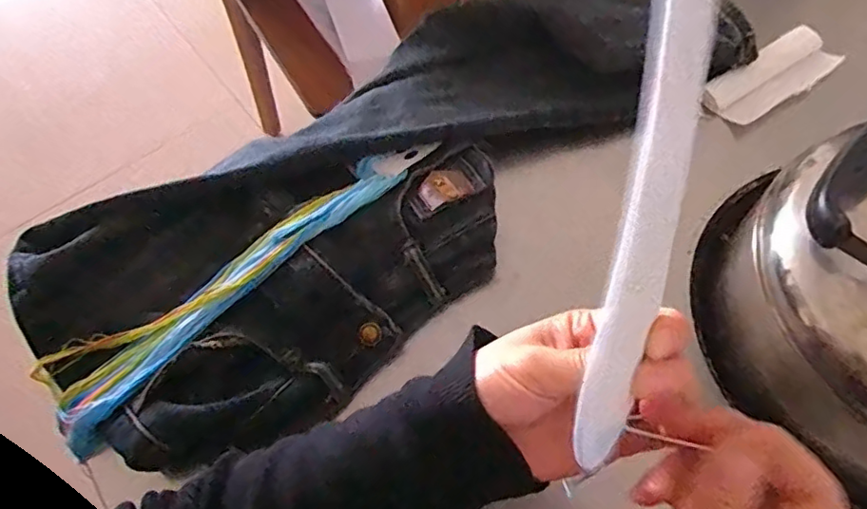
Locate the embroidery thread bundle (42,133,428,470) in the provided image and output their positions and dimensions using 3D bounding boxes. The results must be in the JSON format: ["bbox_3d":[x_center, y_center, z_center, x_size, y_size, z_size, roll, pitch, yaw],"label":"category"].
[{"bbox_3d":[-0.147,0.001,0.451,0.341,0.029,0.076,-42,67,-18],"label":"embroidery thread bundle"}]

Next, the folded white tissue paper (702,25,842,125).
[{"bbox_3d":[0.312,-0.163,0.534,0.141,0.016,0.053,-33,65,-15],"label":"folded white tissue paper"}]

